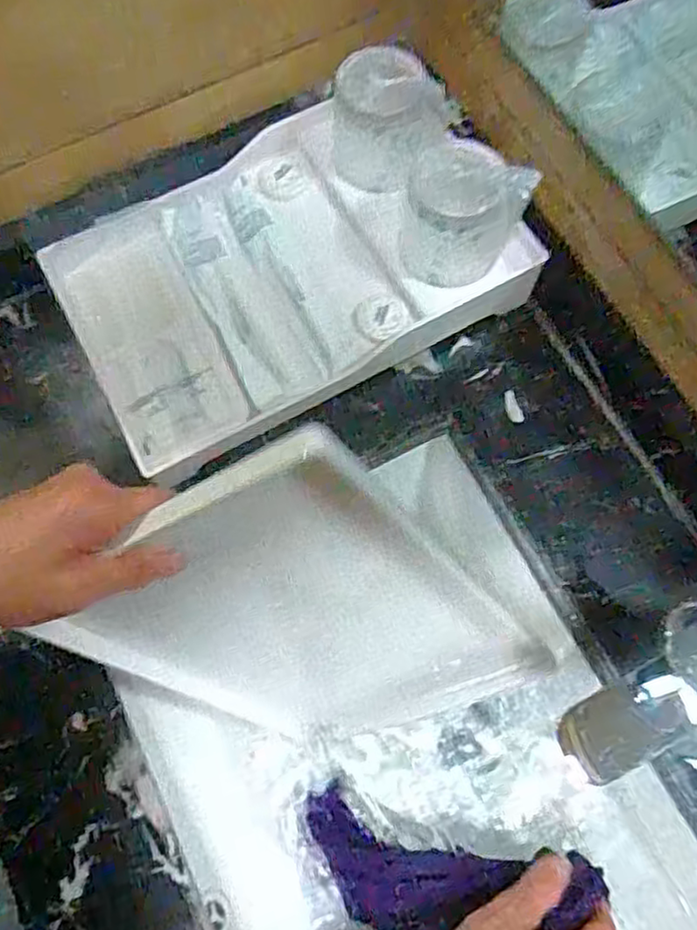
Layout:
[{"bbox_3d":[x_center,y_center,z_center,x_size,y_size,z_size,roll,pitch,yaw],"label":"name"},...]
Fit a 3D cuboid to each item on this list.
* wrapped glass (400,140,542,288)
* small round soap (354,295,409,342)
[{"bbox_3d":[0.079,-0.173,0.492,0.083,0.087,0.065,20,72,8],"label":"wrapped glass"},{"bbox_3d":[0.025,-0.109,0.515,0.041,0.008,0.041,-32,63,4],"label":"small round soap"}]

